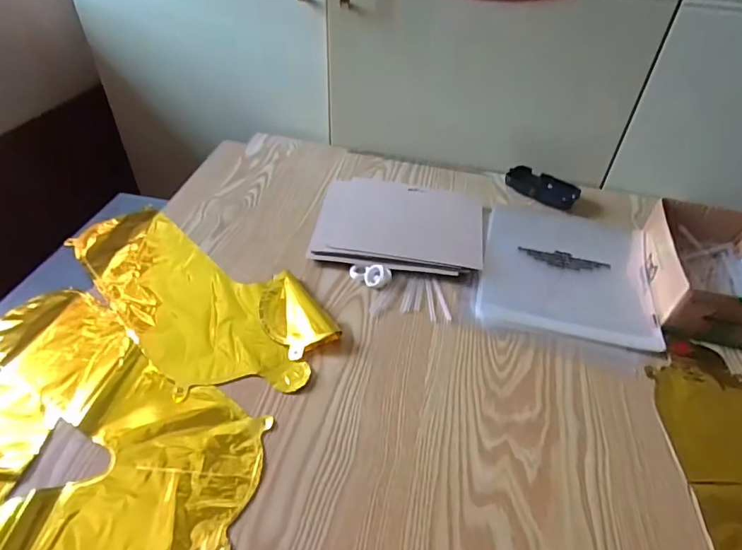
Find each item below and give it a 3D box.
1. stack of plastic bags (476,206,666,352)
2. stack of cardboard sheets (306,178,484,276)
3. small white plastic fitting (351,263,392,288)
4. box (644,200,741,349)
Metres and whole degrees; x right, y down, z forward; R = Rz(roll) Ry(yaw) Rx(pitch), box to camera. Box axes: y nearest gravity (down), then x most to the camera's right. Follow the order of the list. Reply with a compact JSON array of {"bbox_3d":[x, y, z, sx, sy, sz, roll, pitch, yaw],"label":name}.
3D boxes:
[{"bbox_3d":[0.251,-0.018,0.617,0.201,0.014,0.253,12,43,10],"label":"stack of plastic bags"},{"bbox_3d":[0.042,-0.072,0.645,0.215,0.018,0.179,9,43,6],"label":"stack of cardboard sheets"},{"bbox_3d":[-0.001,-0.004,0.578,0.050,0.016,0.030,24,46,21],"label":"small white plastic fitting"},{"bbox_3d":[0.419,-0.003,0.574,0.140,0.070,0.185,12,43,10],"label":"box"}]

